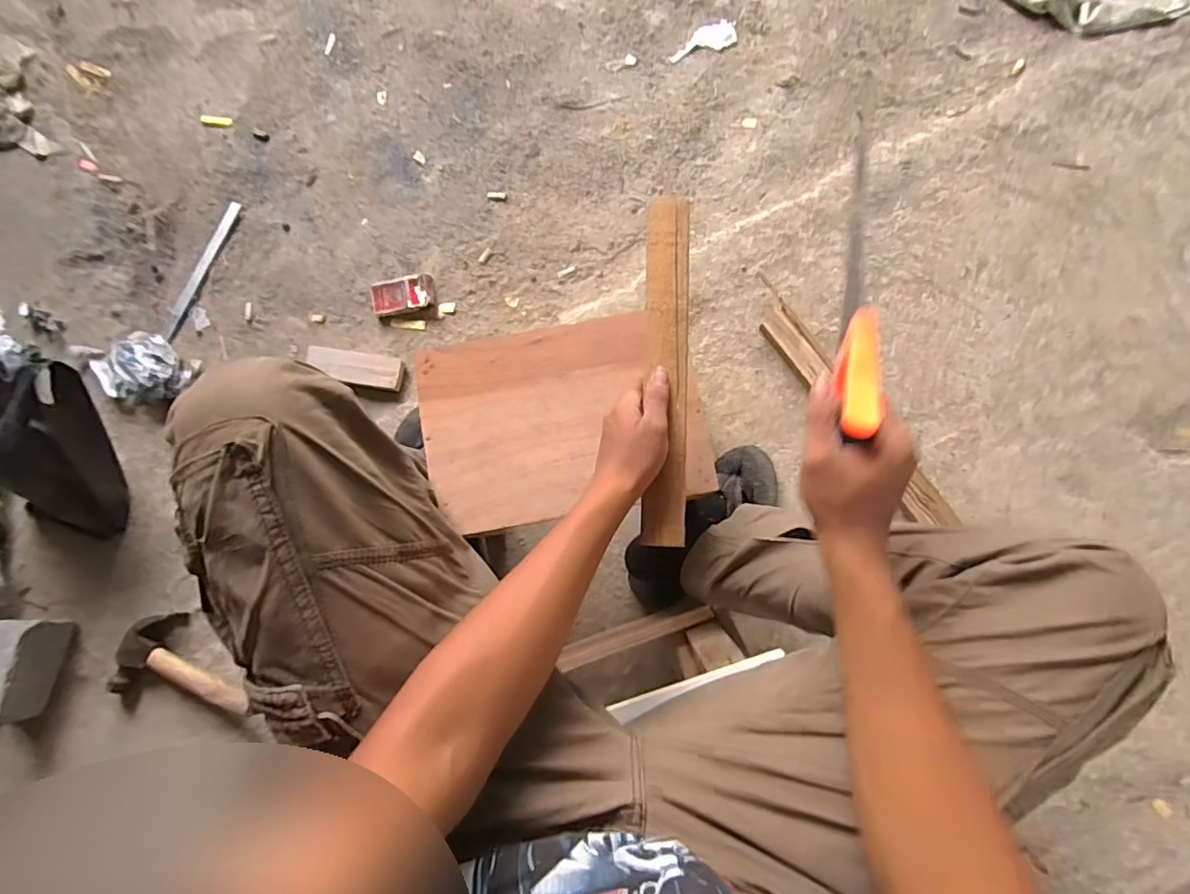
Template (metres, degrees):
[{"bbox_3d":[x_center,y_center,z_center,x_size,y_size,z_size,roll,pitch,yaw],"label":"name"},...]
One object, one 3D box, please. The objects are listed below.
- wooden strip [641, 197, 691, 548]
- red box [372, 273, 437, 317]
[{"bbox_3d":[0.069,-0.075,0.526,0.041,0.013,0.332,1,85,6],"label":"wooden strip"},{"bbox_3d":[-0.314,-0.250,0.903,0.103,0.020,0.059,-13,80,2],"label":"red box"}]

